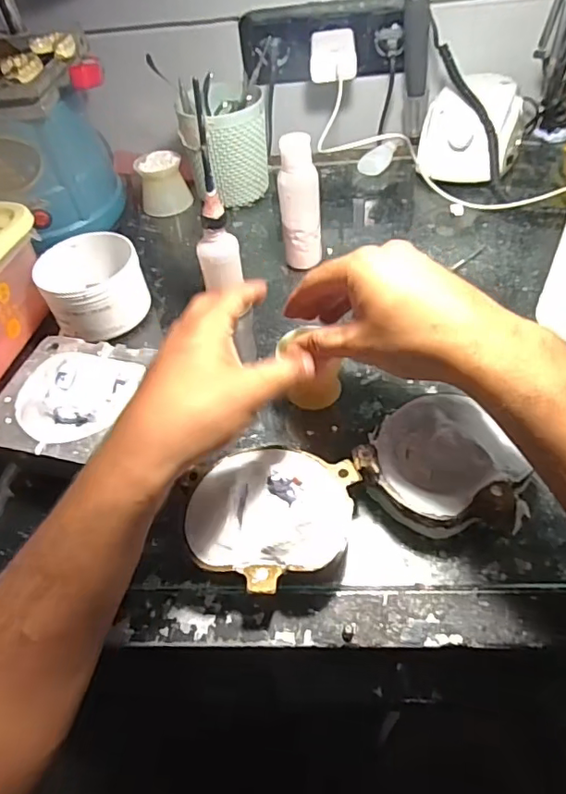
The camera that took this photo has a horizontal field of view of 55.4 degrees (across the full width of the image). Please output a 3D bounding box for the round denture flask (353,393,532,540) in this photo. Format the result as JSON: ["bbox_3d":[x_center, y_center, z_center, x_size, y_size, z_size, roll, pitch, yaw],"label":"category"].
[{"bbox_3d":[0.103,0.047,0.366,0.099,0.040,0.095,-3,48,4],"label":"round denture flask"}]

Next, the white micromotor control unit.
[{"bbox_3d":[0.223,-0.315,0.630,0.107,0.071,0.129,19,54,22],"label":"white micromotor control unit"}]

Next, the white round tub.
[{"bbox_3d":[-0.175,-0.104,0.505,0.087,0.055,0.097,-23,50,-13],"label":"white round tub"}]

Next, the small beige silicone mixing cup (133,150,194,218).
[{"bbox_3d":[-0.145,-0.255,0.648,0.056,0.058,0.052,-3,48,4],"label":"small beige silicone mixing cup"}]

